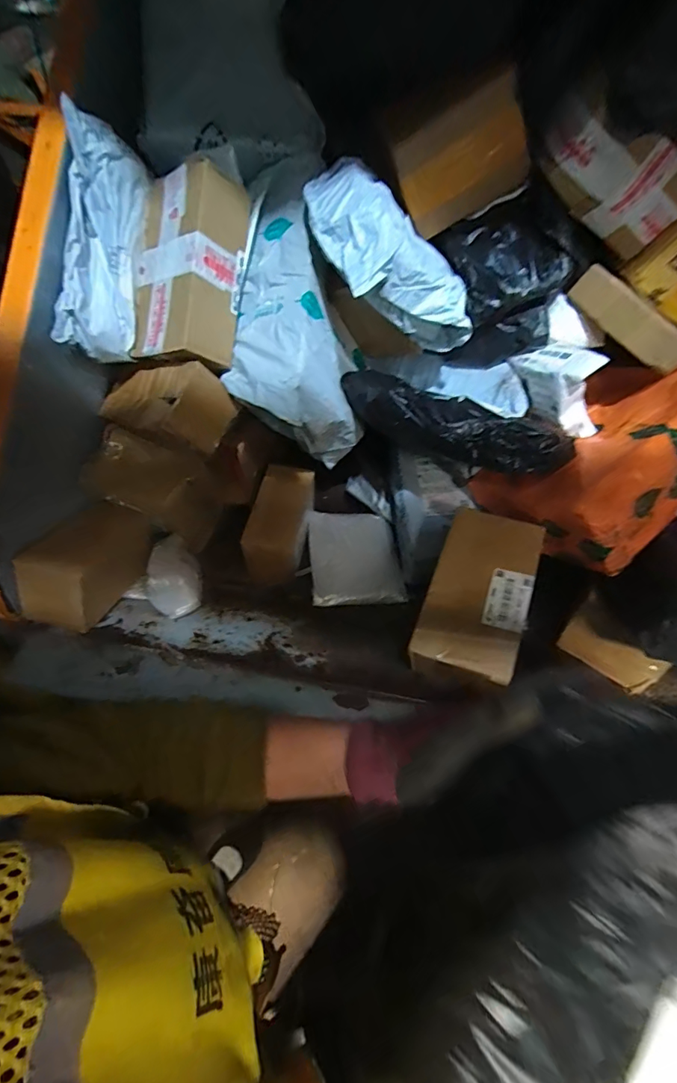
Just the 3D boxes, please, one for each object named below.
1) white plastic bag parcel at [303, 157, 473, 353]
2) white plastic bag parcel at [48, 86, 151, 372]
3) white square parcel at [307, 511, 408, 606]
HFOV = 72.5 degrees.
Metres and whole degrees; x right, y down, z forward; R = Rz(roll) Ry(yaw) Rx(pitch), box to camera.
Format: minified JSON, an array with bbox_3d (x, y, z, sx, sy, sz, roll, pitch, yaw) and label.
[{"bbox_3d":[0.066,-0.298,0.512,0.223,0.073,0.119,32,48,-30],"label":"white plastic bag parcel"},{"bbox_3d":[-0.274,-0.329,0.525,0.044,0.245,0.102,26,28,15],"label":"white plastic bag parcel"},{"bbox_3d":[0.026,0.023,0.732,0.139,0.014,0.171,-3,55,-6],"label":"white square parcel"}]

